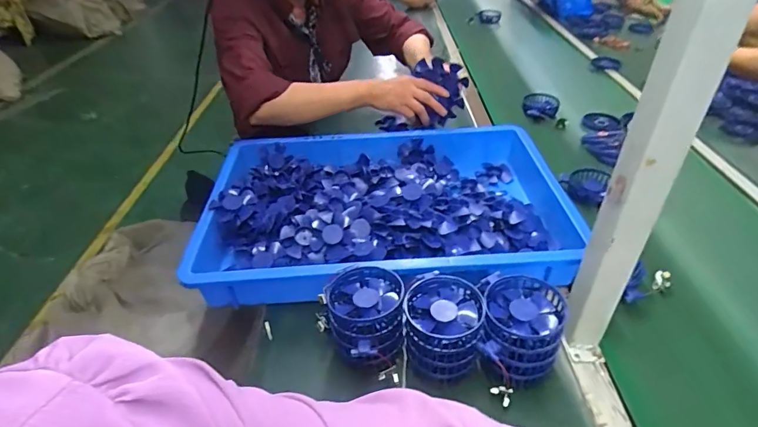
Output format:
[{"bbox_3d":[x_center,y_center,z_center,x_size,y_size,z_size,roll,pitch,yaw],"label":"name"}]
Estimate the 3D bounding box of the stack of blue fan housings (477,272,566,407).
[{"bbox_3d":[0.164,0.148,0.518,0.094,0.096,0.115,7,38,9],"label":"stack of blue fan housings"}]

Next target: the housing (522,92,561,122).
[{"bbox_3d":[0.407,-0.271,1.097,0.089,0.050,0.093,13,39,17],"label":"housing"}]

